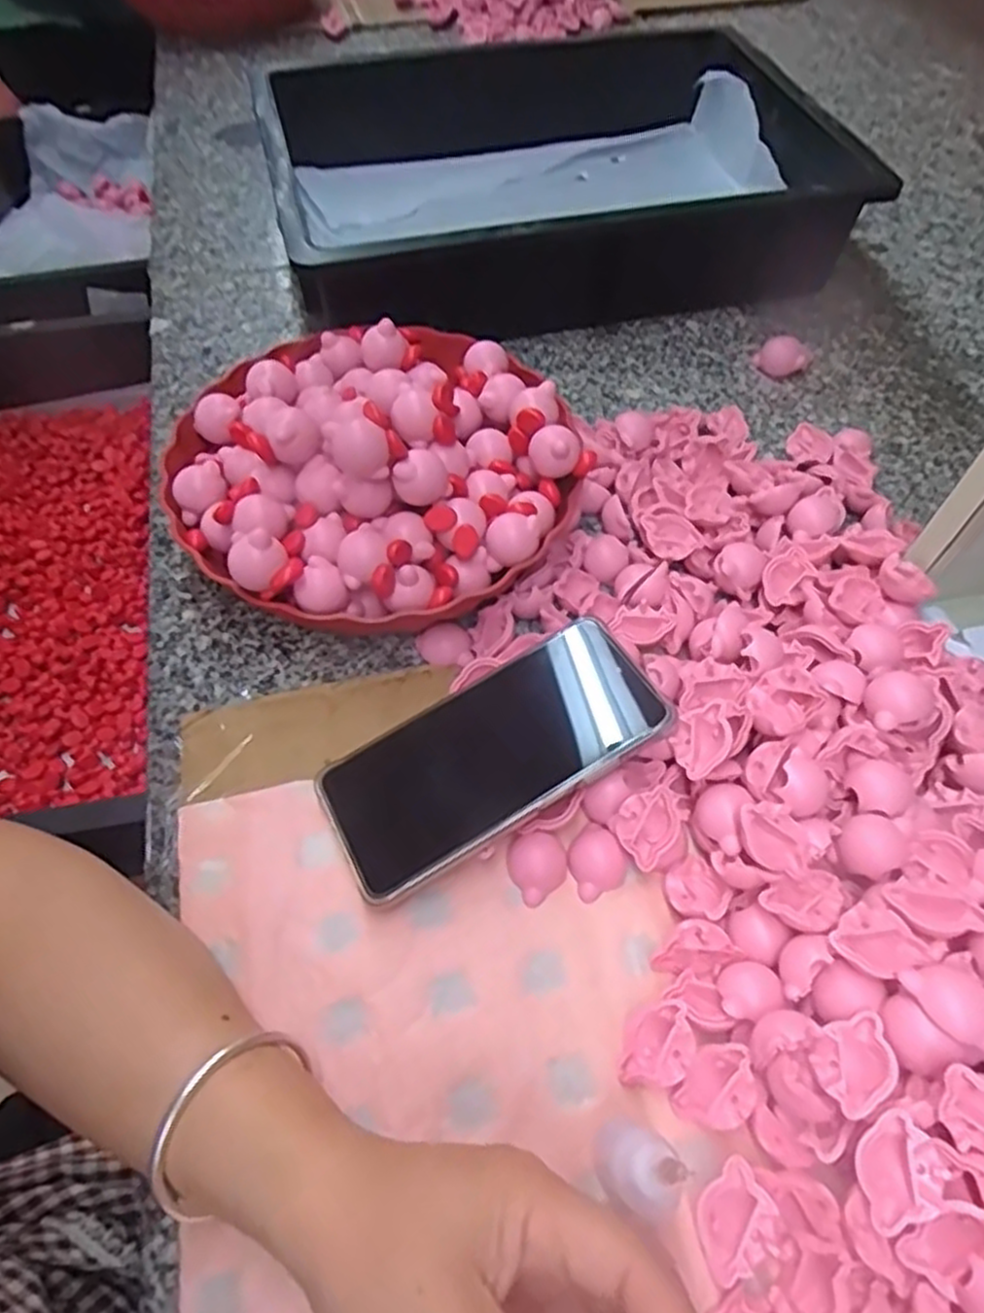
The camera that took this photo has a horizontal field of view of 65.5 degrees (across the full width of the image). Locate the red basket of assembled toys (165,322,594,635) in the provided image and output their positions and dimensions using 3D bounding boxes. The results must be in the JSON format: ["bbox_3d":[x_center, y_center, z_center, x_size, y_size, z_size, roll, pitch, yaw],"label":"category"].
[{"bbox_3d":[-0.070,-0.116,0.448,0.219,0.095,0.213,0,55,1],"label":"red basket of assembled toys"}]

